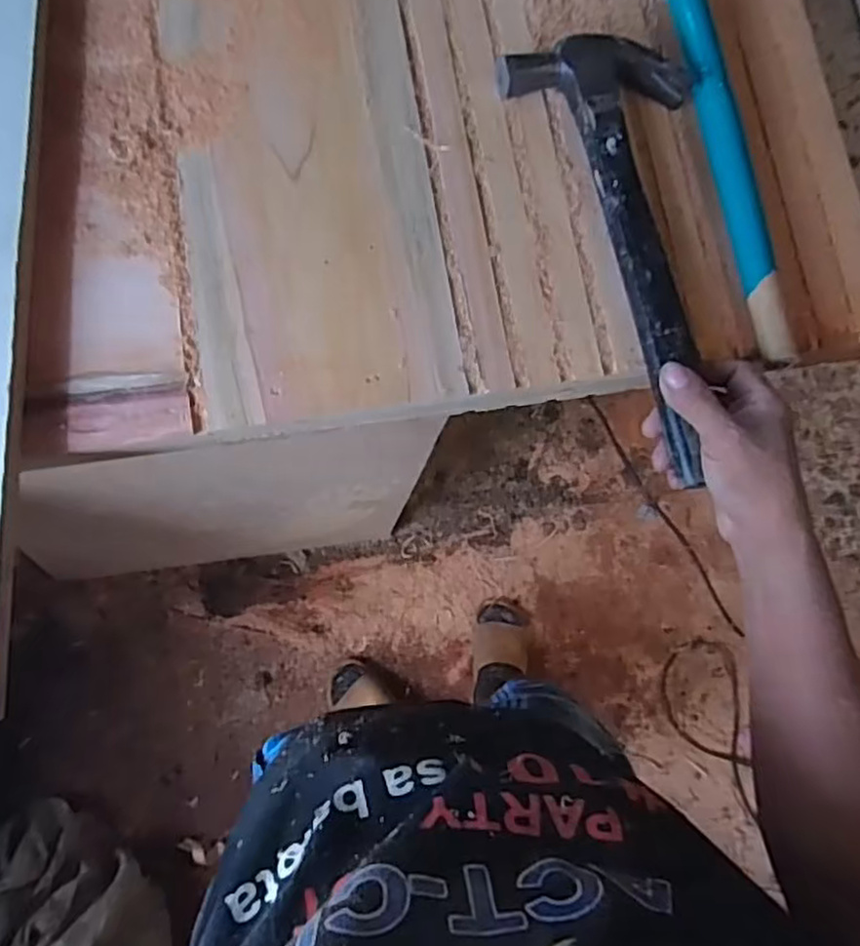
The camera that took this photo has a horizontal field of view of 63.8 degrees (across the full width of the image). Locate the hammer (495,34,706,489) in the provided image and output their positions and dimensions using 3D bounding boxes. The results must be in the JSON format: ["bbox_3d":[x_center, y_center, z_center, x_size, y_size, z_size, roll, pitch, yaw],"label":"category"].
[{"bbox_3d":[0.143,-0.151,0.476,0.128,0.029,0.314,-11,81,-6],"label":"hammer"}]

